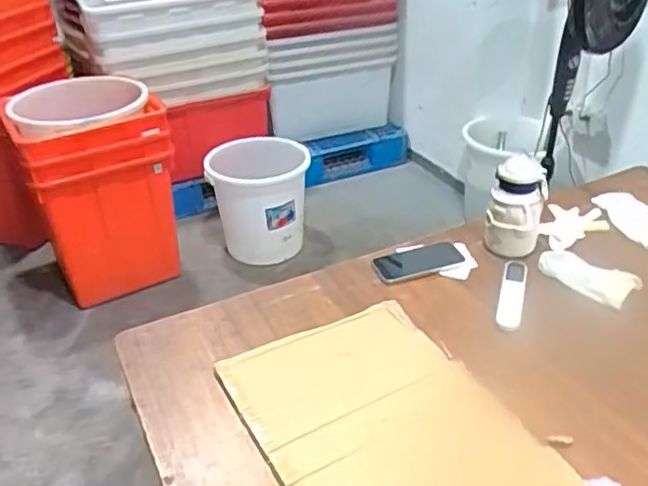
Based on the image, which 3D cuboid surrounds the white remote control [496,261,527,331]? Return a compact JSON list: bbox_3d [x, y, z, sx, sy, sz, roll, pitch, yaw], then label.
[{"bbox_3d":[0.344,0.087,1.174,0.042,0.015,0.202,8,33,17],"label":"white remote control"}]

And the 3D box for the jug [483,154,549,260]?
[{"bbox_3d":[0.380,-0.060,1.282,0.105,0.166,0.125,13,30,16],"label":"jug"}]

